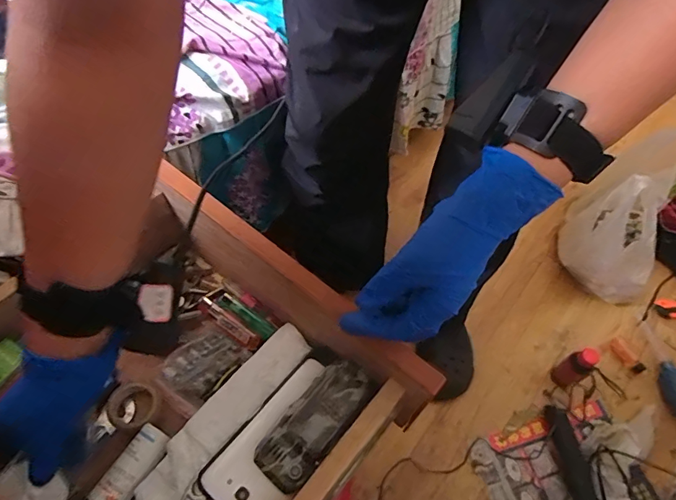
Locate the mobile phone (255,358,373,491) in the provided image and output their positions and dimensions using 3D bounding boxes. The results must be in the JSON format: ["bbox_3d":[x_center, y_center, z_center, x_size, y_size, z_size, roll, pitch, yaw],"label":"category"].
[{"bbox_3d":[-0.021,0.152,0.391,0.050,0.012,0.120,31,62,19],"label":"mobile phone"}]

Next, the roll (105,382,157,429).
[{"bbox_3d":[-0.208,0.158,0.441,0.050,0.015,0.043,8,57,5],"label":"roll"}]

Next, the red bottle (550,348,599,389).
[{"bbox_3d":[0.440,0.215,0.801,0.042,0.121,0.044,-32,62,-20],"label":"red bottle"}]

